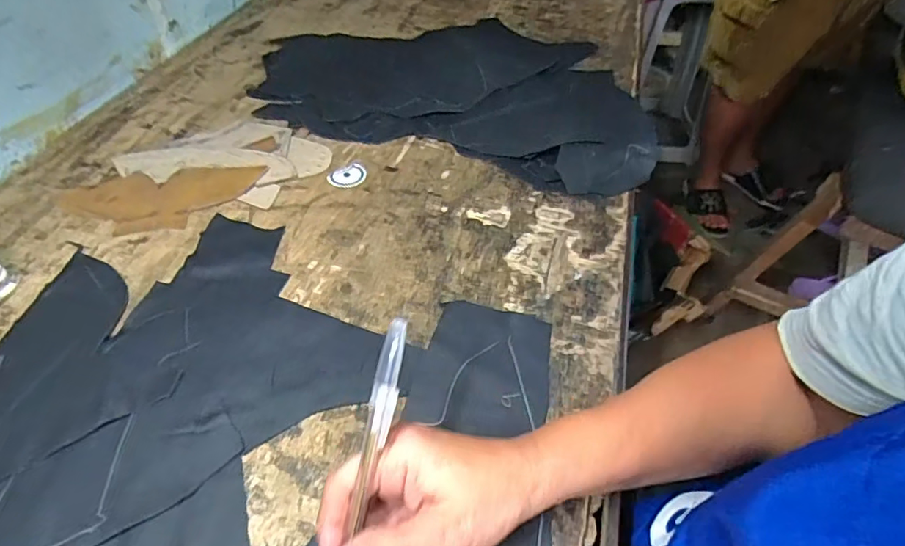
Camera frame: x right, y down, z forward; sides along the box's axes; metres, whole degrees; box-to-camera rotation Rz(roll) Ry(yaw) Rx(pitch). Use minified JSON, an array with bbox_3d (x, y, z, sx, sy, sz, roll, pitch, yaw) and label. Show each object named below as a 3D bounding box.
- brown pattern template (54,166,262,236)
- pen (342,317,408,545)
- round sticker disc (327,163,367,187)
[{"bbox_3d":[-0.285,-0.071,0.513,0.183,0.005,0.086,-4,52,-2],"label":"brown pattern template"},{"bbox_3d":[-0.040,0.097,0.252,0.011,0.154,0.011,15,9,13],"label":"pen"},{"bbox_3d":[-0.107,-0.102,0.547,0.032,0.004,0.039,27,52,22],"label":"round sticker disc"}]

